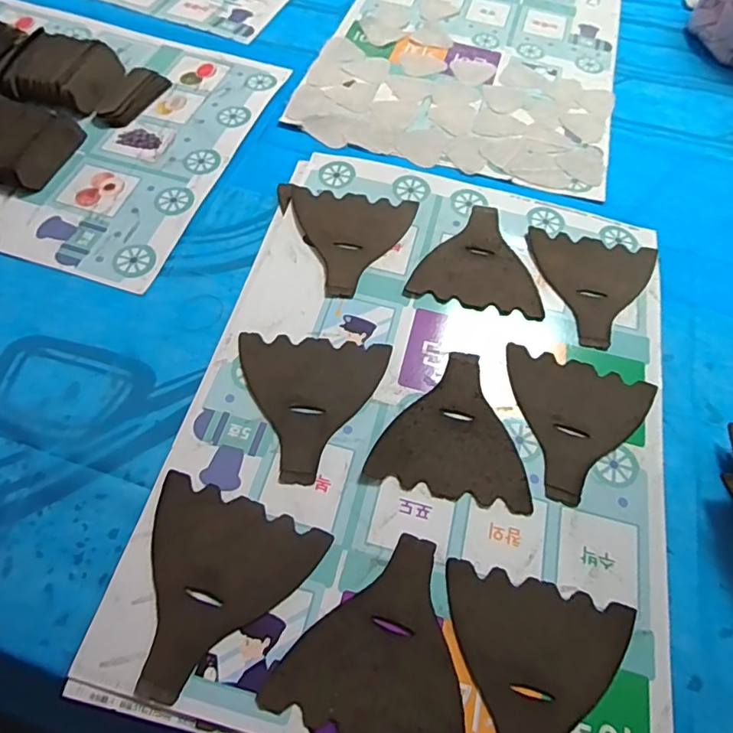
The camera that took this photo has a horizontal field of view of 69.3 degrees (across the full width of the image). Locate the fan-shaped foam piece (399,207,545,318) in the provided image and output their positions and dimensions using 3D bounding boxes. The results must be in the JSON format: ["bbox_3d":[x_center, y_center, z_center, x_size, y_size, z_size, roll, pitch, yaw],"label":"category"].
[{"bbox_3d":[0.115,-0.112,0.535,0.124,0.004,0.130,12,61,3],"label":"fan-shaped foam piece"}]

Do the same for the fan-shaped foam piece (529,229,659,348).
[{"bbox_3d":[0.224,-0.077,0.527,0.127,0.004,0.132,11,61,2],"label":"fan-shaped foam piece"}]

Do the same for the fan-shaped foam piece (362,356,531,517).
[{"bbox_3d":[0.075,0.046,0.442,0.126,0.008,0.128,11,61,2],"label":"fan-shaped foam piece"}]

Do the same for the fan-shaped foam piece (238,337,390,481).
[{"bbox_3d":[-0.049,0.032,0.445,0.125,0.004,0.131,5,61,-1],"label":"fan-shaped foam piece"}]

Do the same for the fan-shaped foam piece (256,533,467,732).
[{"bbox_3d":[0.016,0.184,0.361,0.127,0.004,0.130,19,61,7],"label":"fan-shaped foam piece"}]

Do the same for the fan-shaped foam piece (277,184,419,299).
[{"bbox_3d":[-0.027,-0.127,0.536,0.140,0.004,0.134,7,61,0],"label":"fan-shaped foam piece"}]

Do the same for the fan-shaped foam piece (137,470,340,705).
[{"bbox_3d":[-0.110,0.157,0.370,0.124,0.005,0.131,19,62,7],"label":"fan-shaped foam piece"}]

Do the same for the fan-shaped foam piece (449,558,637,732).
[{"bbox_3d":[0.111,0.213,0.355,0.126,0.006,0.130,15,61,4],"label":"fan-shaped foam piece"}]

